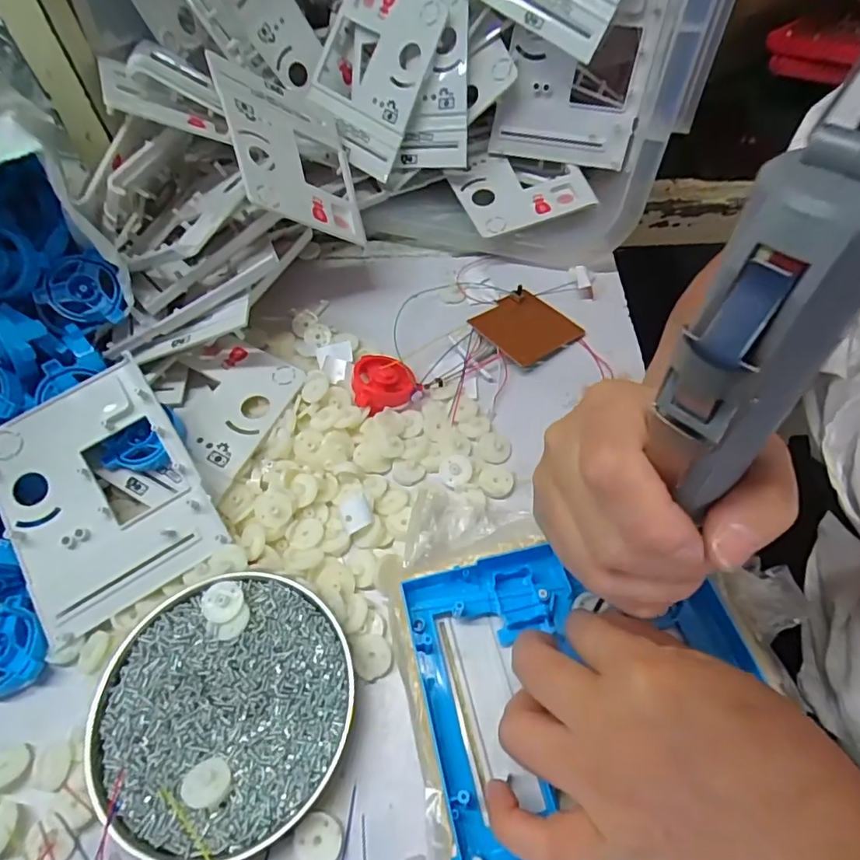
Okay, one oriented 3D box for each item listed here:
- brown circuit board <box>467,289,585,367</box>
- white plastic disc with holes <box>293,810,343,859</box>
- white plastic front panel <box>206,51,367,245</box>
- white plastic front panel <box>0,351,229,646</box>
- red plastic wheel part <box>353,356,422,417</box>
[{"bbox_3d":[0.079,-0.086,0.447,0.066,0.006,0.073,-37,63,-23],"label":"brown circuit board"},{"bbox_3d":[-0.055,0.201,0.265,0.022,0.006,0.022,0,55,0],"label":"white plastic disc with holes"},{"bbox_3d":[-0.109,-0.223,0.431,0.111,0.009,0.141,3,64,-47],"label":"white plastic front panel"},{"bbox_3d":[-0.209,0.038,0.340,0.112,0.007,0.142,-30,83,-8],"label":"white plastic front panel"},{"bbox_3d":[-0.037,-0.040,0.412,0.049,0.018,0.050,-20,57,-14],"label":"red plastic wheel part"}]

